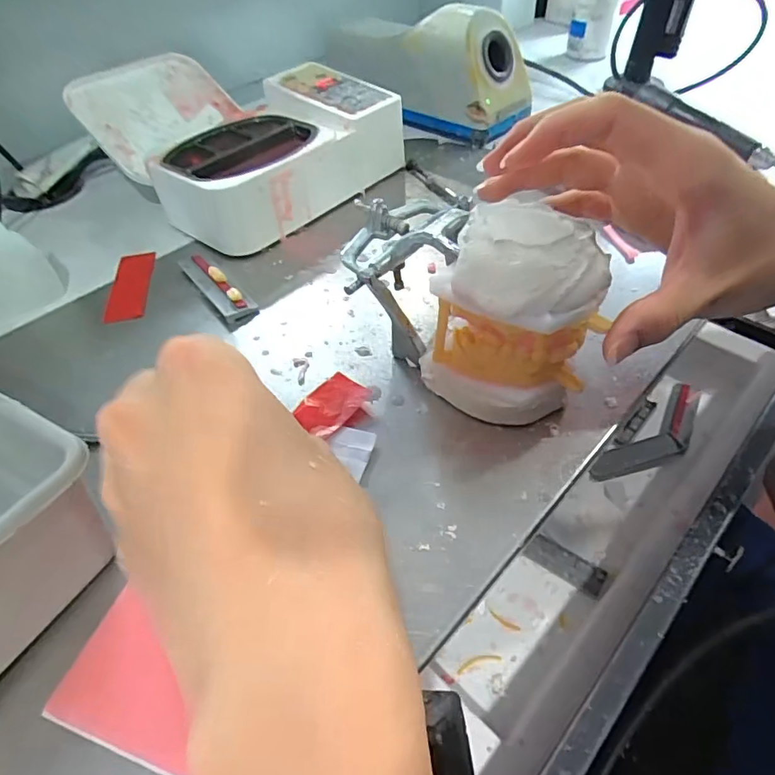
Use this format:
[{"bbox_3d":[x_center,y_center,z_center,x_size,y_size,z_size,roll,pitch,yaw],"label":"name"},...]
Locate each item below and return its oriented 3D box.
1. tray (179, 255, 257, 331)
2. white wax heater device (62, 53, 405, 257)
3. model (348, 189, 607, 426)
[{"bbox_3d":[-0.117,-0.070,0.338,0.022,0.012,0.089,-31,53,-21],"label":"tray"},{"bbox_3d":[-0.129,-0.218,0.432,0.227,0.070,0.191,32,58,29],"label":"white wax heater device"},{"bbox_3d":[0.034,-0.043,0.249,0.072,0.090,0.126,-36,55,-25],"label":"model"}]

